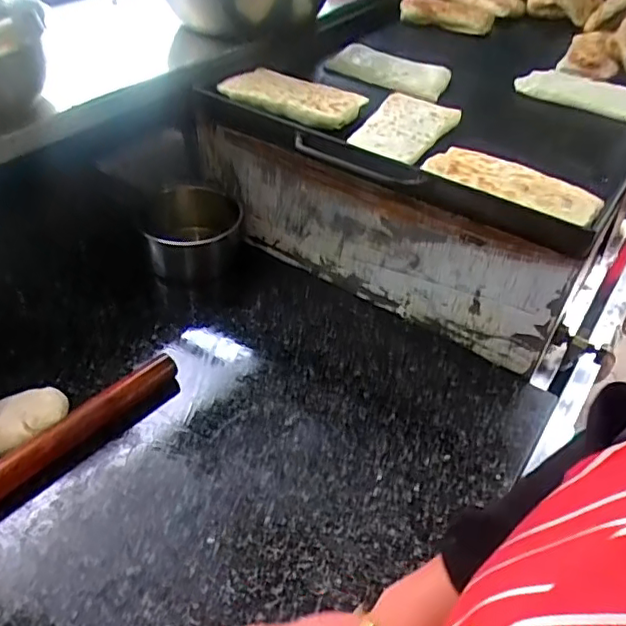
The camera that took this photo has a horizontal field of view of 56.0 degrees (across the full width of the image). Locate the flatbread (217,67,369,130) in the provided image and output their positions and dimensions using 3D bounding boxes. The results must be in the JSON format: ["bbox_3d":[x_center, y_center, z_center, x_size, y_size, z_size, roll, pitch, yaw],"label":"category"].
[{"bbox_3d":[-0.026,-0.271,0.735,0.163,0.025,0.086,21,50,17],"label":"flatbread"}]

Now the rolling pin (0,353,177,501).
[{"bbox_3d":[-0.225,0.112,0.571,0.029,0.036,0.229,31,48,24],"label":"rolling pin"}]

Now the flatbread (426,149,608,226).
[{"bbox_3d":[0.209,-0.137,0.614,0.175,0.013,0.070,20,49,16],"label":"flatbread"}]

